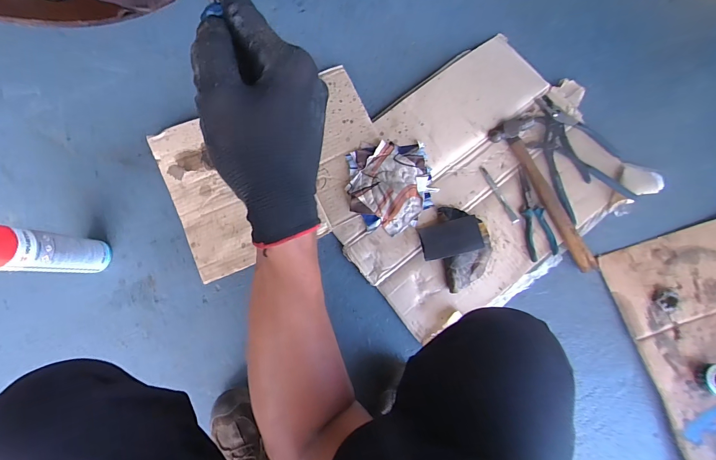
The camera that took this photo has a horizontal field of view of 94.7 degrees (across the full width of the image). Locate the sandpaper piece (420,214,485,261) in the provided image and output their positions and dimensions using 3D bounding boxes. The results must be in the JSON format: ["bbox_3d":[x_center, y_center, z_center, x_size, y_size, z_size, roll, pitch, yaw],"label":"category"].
[{"bbox_3d":[0.186,0.016,0.658,0.114,0.009,0.076,-14,56,13],"label":"sandpaper piece"}]

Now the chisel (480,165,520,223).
[{"bbox_3d":[0.299,-0.076,0.701,0.017,0.013,0.139,-30,83,-6],"label":"chisel"}]

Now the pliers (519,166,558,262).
[{"bbox_3d":[0.366,-0.035,0.697,0.062,0.028,0.195,-17,81,-4],"label":"pliers"}]

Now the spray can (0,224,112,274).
[{"bbox_3d":[-0.511,0.038,0.538,0.071,0.243,0.065,-2,80,-2],"label":"spray can"}]

